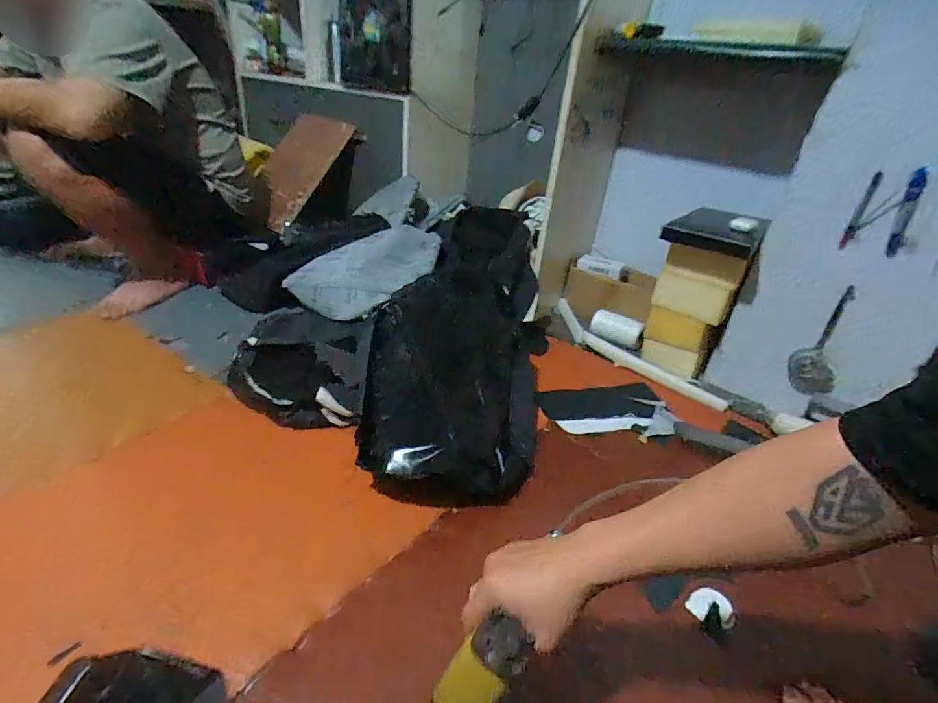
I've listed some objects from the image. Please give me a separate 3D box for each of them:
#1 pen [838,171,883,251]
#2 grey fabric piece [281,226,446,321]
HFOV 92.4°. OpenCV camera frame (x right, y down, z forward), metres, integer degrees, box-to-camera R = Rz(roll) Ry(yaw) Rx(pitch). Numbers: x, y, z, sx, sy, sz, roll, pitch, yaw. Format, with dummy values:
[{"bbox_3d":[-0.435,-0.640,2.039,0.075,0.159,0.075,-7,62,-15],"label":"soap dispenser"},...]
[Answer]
[{"bbox_3d":[0.738,-0.263,0.848,0.016,0.138,0.011,29,36,34],"label":"pen"},{"bbox_3d":[-0.238,-0.203,1.100,0.395,0.125,0.171,-26,38,-12],"label":"grey fabric piece"}]

